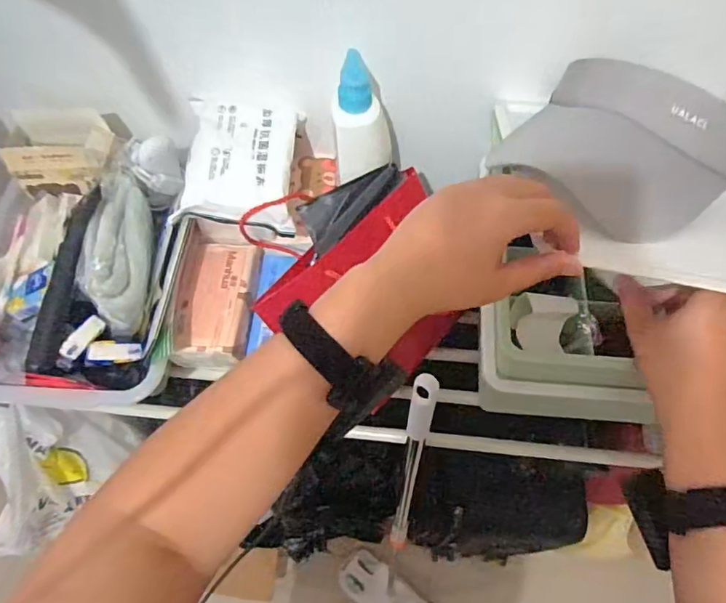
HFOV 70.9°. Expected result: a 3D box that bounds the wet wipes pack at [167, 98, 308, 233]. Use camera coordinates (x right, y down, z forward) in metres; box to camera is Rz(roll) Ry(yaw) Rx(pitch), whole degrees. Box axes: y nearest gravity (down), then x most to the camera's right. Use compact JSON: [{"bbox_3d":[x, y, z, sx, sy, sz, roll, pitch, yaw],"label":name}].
[{"bbox_3d":[-0.138,-0.163,0.578,0.121,0.036,0.171,0,63,3],"label":"wet wipes pack"}]

